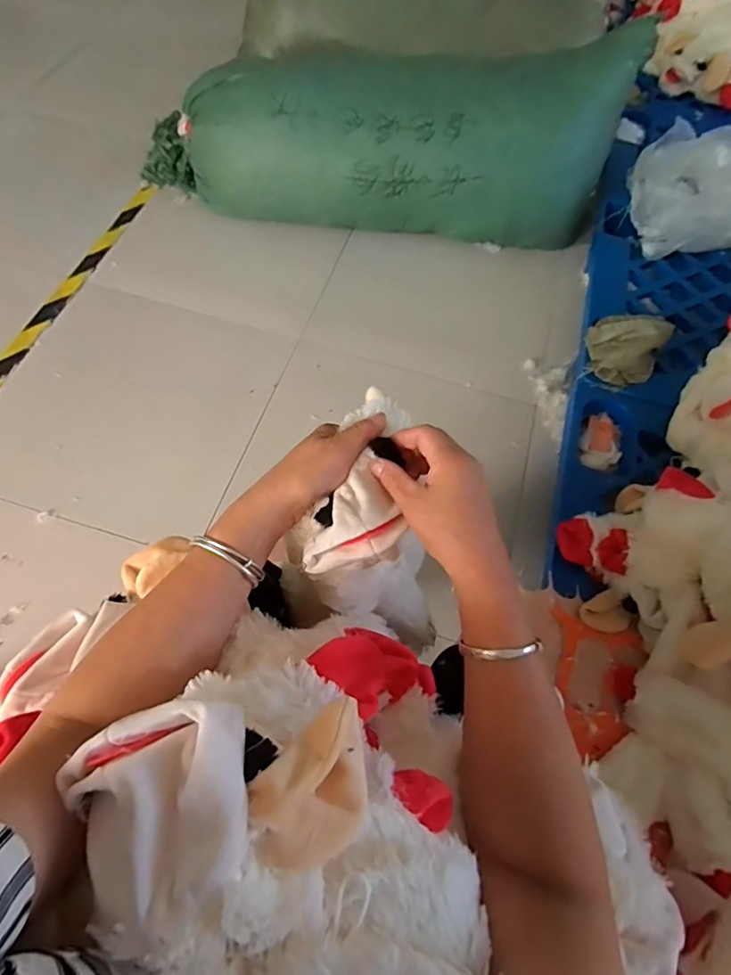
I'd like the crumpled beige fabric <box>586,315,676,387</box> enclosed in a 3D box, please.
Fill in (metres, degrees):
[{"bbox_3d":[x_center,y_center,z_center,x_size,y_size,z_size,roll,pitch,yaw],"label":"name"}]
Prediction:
[{"bbox_3d":[0.543,-0.295,1.110,0.151,0.100,0.144,28,62,15],"label":"crumpled beige fabric"}]

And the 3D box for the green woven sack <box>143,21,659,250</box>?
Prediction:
[{"bbox_3d":[0.023,-0.883,1.346,1.229,0.354,0.302,6,58,3],"label":"green woven sack"}]

